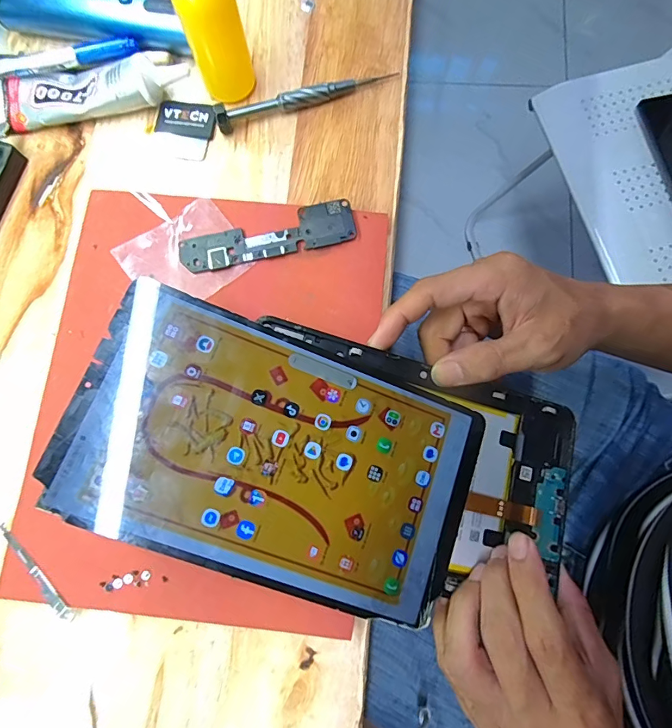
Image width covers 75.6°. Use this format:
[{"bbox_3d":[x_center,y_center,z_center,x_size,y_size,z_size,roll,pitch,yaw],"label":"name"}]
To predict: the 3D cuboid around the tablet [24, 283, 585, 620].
[{"bbox_3d":[0.006,0.053,0.233,0.271,0.015,0.131,17,75,-11],"label":"tablet"}]

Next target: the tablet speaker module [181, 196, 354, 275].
[{"bbox_3d":[-0.043,-0.080,0.271,0.109,0.005,0.029,-11,79,-3],"label":"tablet speaker module"}]

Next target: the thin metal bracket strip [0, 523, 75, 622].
[{"bbox_3d":[-0.165,0.114,0.237,0.065,0.004,0.007,44,81,8],"label":"thin metal bracket strip"}]

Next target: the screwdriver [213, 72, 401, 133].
[{"bbox_3d":[-0.020,-0.182,0.293,0.127,0.016,0.013,-21,79,-5],"label":"screwdriver"}]

